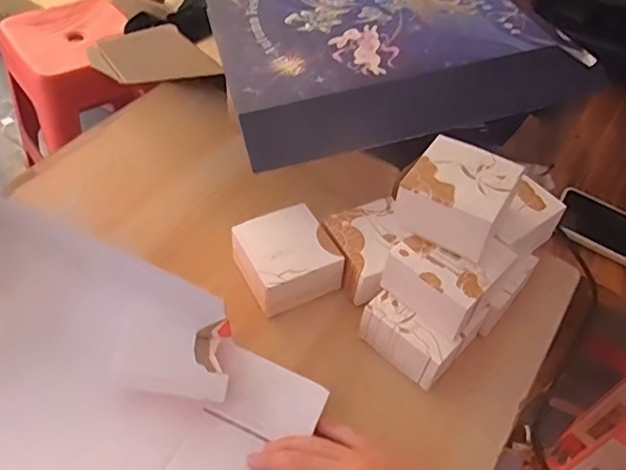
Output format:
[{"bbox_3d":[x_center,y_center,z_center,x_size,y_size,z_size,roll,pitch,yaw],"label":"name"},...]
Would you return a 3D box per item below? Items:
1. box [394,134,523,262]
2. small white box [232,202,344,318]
[{"bbox_3d":[0.131,-0.038,0.519,0.084,0.049,0.091,27,53,16],"label":"box"},{"bbox_3d":[-0.028,0.028,0.583,0.097,0.056,0.094,-20,55,-20],"label":"small white box"}]

